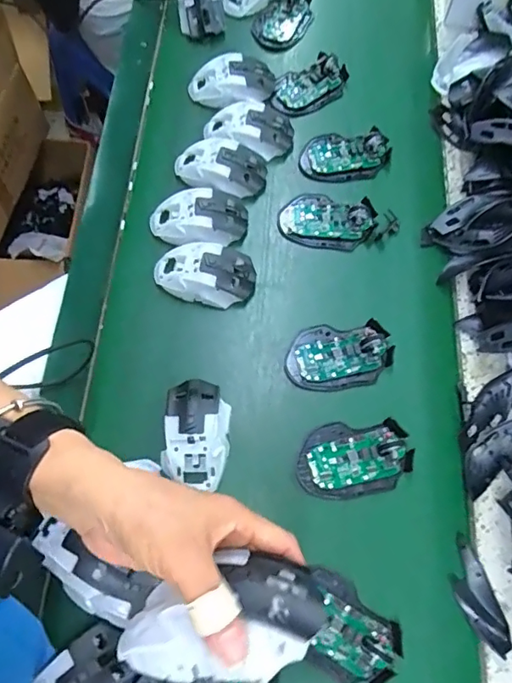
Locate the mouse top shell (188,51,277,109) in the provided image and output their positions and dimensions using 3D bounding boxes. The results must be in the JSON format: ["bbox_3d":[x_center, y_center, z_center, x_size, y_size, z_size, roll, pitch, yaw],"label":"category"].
[{"bbox_3d":[-0.033,-0.351,0.696,0.113,0.033,0.071,-1,69,-4],"label":"mouse top shell"}]

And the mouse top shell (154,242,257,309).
[{"bbox_3d":[-0.058,-0.078,0.593,0.115,0.037,0.067,4,69,-2],"label":"mouse top shell"}]

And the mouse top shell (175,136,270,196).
[{"bbox_3d":[-0.042,-0.223,0.648,0.111,0.031,0.067,18,69,4],"label":"mouse top shell"}]

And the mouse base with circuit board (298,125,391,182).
[{"bbox_3d":[0.115,-0.242,0.662,0.114,0.023,0.066,-2,69,-4],"label":"mouse base with circuit board"}]

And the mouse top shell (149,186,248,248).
[{"bbox_3d":[-0.068,-0.148,0.617,0.112,0.031,0.065,4,69,-2],"label":"mouse top shell"}]

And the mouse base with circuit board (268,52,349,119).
[{"bbox_3d":[0.073,-0.352,0.706,0.118,0.021,0.068,-30,74,-14],"label":"mouse base with circuit board"}]

